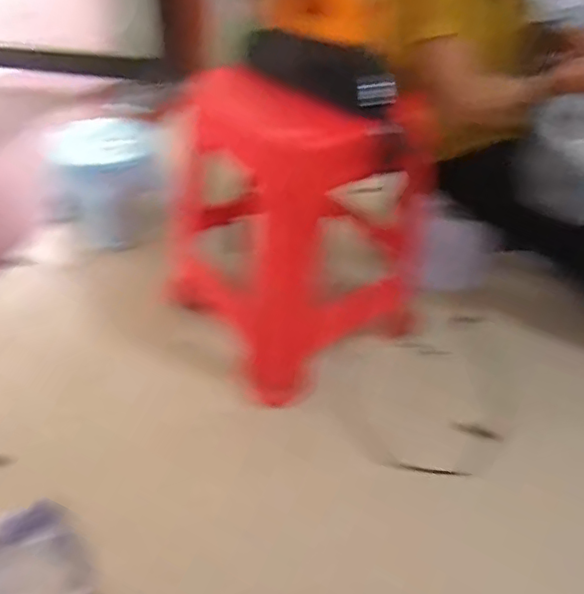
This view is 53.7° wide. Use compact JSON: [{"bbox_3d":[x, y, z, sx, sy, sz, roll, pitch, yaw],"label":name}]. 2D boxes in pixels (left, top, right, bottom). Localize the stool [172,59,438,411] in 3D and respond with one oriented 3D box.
[{"bbox_3d":[0.002,-0.151,1.052,0.352,0.481,0.397,-27,53,-30],"label":"stool"}]

